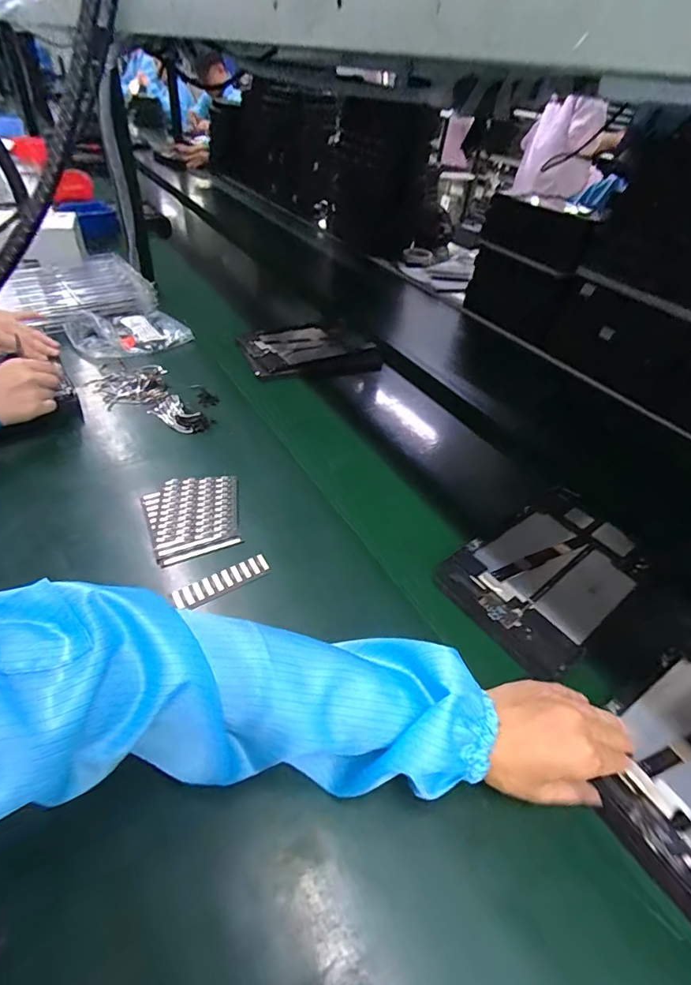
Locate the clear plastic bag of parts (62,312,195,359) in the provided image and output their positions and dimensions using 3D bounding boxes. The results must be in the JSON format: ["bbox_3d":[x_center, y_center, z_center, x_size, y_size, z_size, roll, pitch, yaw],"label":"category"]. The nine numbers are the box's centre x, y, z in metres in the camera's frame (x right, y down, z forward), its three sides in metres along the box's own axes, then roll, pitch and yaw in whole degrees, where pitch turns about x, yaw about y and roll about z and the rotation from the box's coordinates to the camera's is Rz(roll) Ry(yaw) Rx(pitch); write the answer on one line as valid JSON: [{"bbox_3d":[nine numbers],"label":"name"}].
[{"bbox_3d":[-0.398,-0.299,0.821,0.187,0.041,0.147,-30,54,-35],"label":"clear plastic bag of parts"}]

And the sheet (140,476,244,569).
[{"bbox_3d":[-0.174,0.025,0.527,0.106,0.009,0.120,-14,47,-23],"label":"sheet"}]

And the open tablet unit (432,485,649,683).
[{"bbox_3d":[0.227,0.082,0.500,0.249,0.015,0.147,-27,52,-32],"label":"open tablet unit"}]

